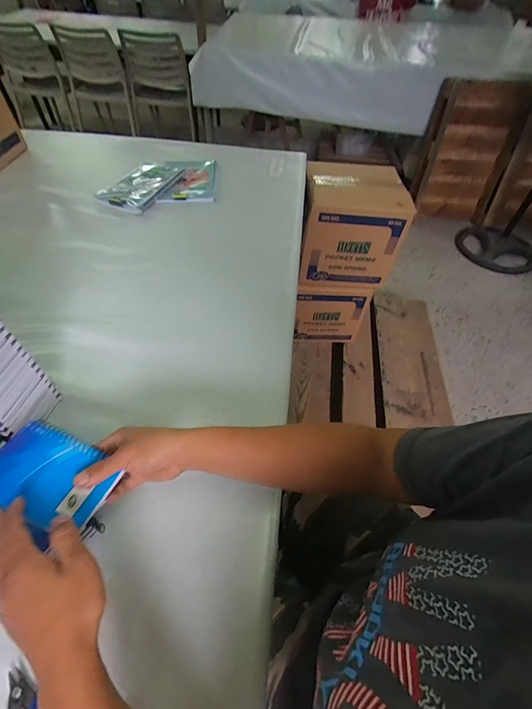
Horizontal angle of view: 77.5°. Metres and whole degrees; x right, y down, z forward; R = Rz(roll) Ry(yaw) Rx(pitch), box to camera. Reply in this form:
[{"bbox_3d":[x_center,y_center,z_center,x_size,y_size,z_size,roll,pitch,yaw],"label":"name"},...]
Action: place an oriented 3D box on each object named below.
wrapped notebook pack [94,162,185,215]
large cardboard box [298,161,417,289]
[{"bbox_3d":[-0.326,-0.461,0.887,0.136,0.029,0.253,17,53,10],"label":"wrapped notebook pack"},{"bbox_3d":[0.280,-0.450,1.113,0.308,0.314,0.279,2,52,-2],"label":"large cardboard box"}]

